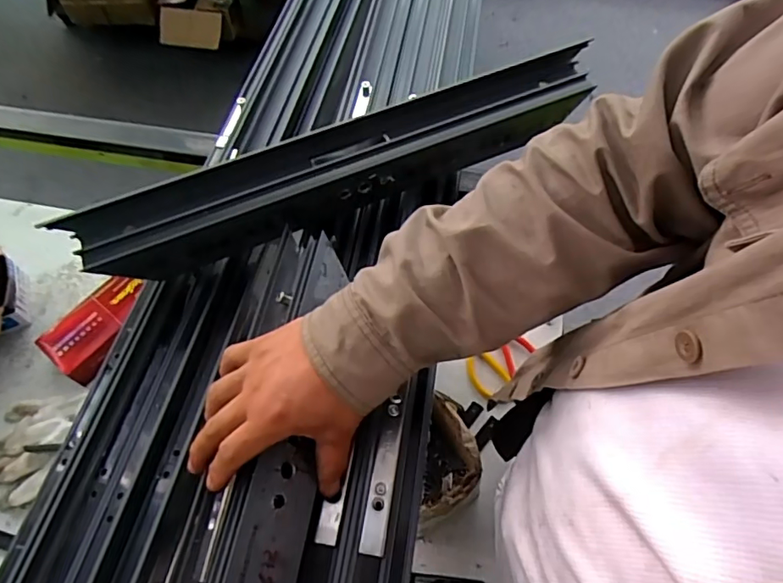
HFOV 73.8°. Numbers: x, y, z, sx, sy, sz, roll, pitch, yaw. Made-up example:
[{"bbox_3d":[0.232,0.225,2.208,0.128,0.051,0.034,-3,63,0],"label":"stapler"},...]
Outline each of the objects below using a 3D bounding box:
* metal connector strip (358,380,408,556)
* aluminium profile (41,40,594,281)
[{"bbox_3d":[-0.006,0.146,0.429,0.019,0.007,0.127,6,65,8],"label":"metal connector strip"},{"bbox_3d":[-0.036,-0.126,0.517,0.515,0.066,0.057,-21,62,-11],"label":"aluminium profile"}]

